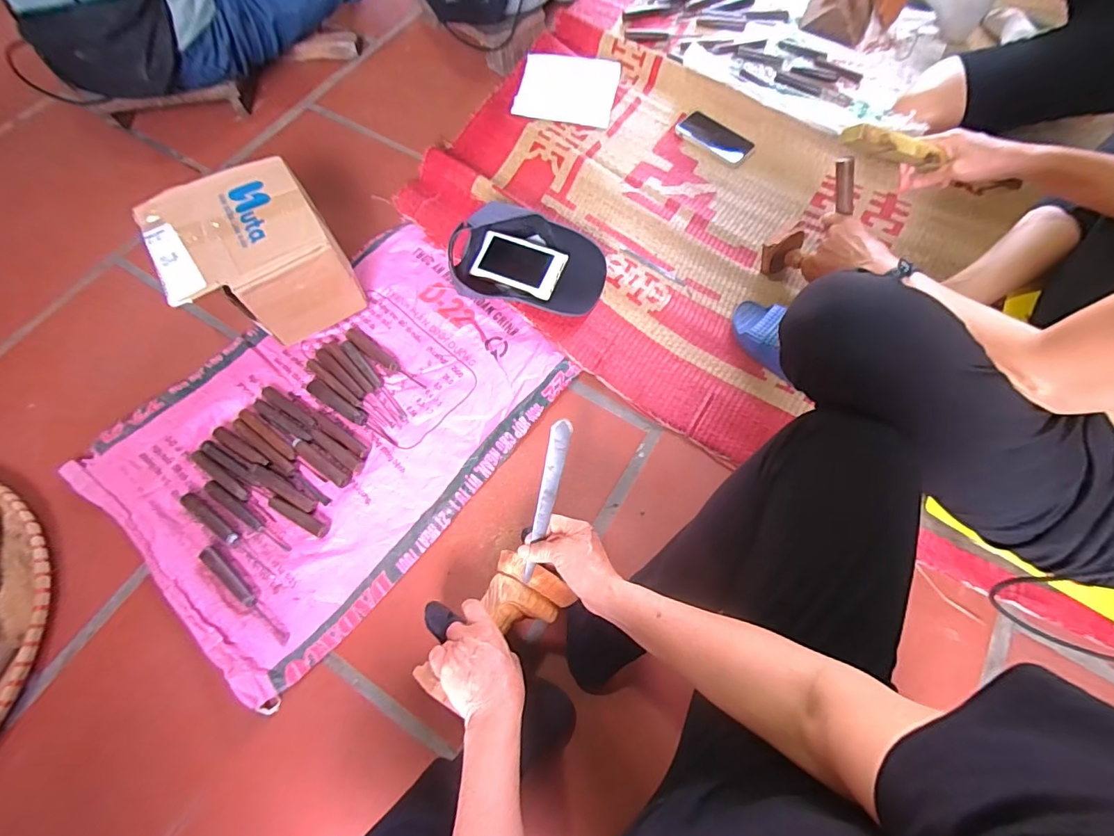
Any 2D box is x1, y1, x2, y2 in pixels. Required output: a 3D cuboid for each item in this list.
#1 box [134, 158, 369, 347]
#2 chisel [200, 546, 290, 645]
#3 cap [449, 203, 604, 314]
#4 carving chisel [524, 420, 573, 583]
[{"bbox_3d":[-0.476,-0.255,0.787,0.225,0.187,0.213,-29,72,-10],"label":"box"},{"bbox_3d":[-0.430,0.244,0.660,0.180,0.012,0.020,40,75,14],"label":"chisel"},{"bbox_3d":[-0.047,-0.275,0.829,0.255,0.081,0.155,5,69,3],"label":"cap"},{"bbox_3d":[-0.013,0.095,0.546,0.022,0.008,0.192,14,100,6],"label":"carving chisel"}]

